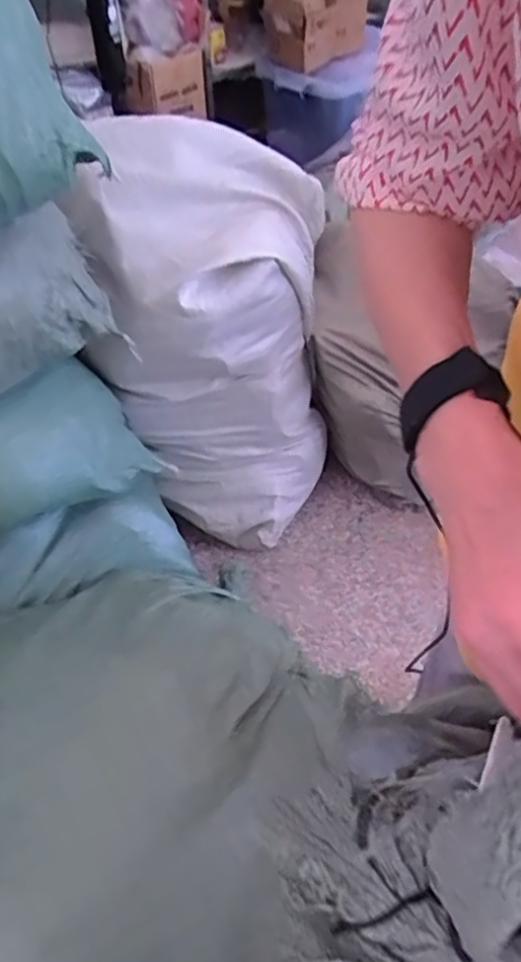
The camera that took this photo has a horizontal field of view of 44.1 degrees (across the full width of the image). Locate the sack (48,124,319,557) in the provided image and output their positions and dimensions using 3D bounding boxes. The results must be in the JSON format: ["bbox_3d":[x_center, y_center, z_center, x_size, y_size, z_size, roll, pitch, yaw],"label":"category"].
[{"bbox_3d":[-0.083,-0.291,1.332,0.452,0.662,0.514,-5,48,-4],"label":"sack"}]

